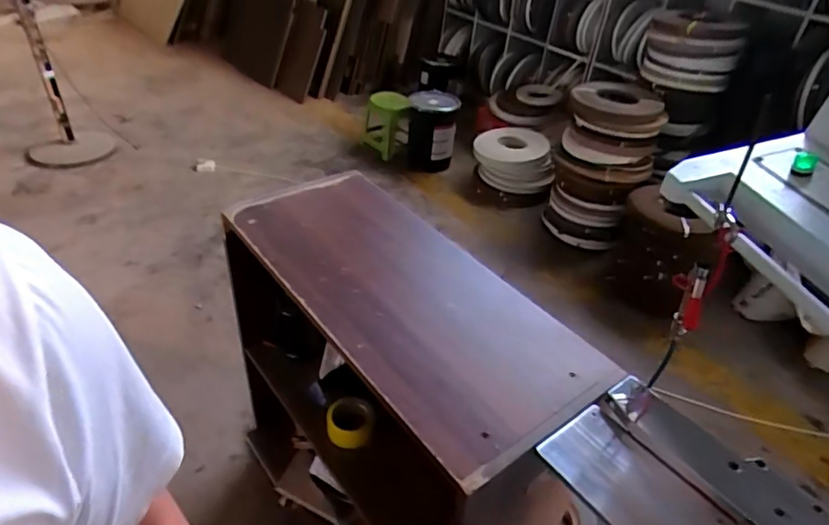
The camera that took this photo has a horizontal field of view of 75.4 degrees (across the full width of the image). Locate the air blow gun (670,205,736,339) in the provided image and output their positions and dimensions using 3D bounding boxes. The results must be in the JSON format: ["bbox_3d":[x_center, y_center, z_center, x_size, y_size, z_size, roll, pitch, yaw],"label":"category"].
[{"bbox_3d":[0.425,0.022,0.802,0.055,0.241,0.051,26,43,26],"label":"air blow gun"}]

